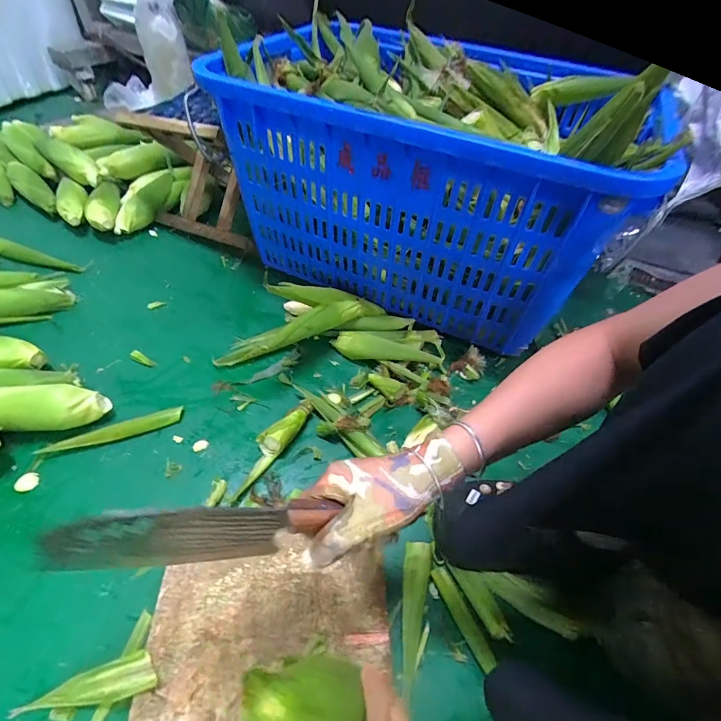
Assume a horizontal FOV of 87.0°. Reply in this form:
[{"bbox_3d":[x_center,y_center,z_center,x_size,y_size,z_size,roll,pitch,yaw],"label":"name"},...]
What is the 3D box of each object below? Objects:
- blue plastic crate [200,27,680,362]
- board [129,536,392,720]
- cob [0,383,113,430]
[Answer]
[{"bbox_3d":[0.136,-0.350,0.738,0.653,0.355,0.477,26,54,16],"label":"blue plastic crate"},{"bbox_3d":[-0.096,0.345,0.389,0.251,0.027,0.263,-1,51,-5],"label":"board"},{"bbox_3d":[-0.508,0.058,0.543,0.261,0.051,0.074,3,50,-20],"label":"cob"}]

